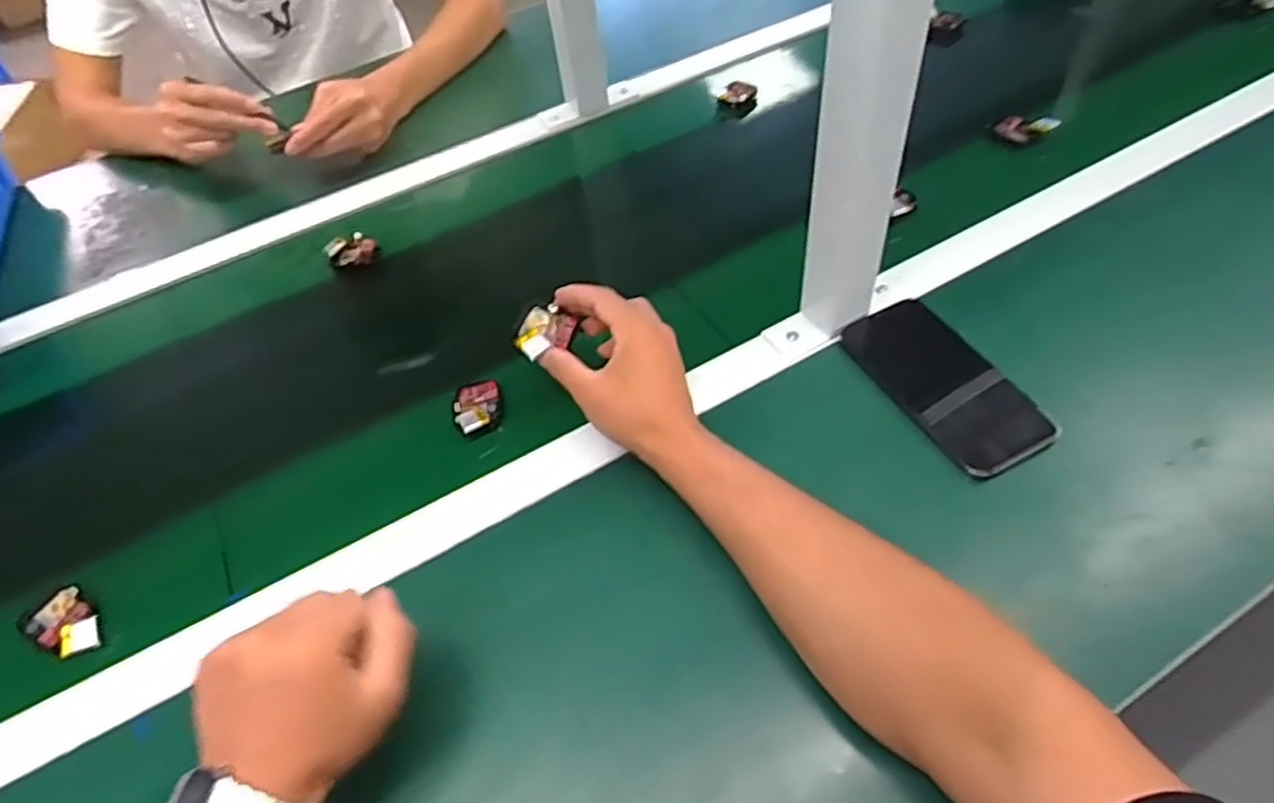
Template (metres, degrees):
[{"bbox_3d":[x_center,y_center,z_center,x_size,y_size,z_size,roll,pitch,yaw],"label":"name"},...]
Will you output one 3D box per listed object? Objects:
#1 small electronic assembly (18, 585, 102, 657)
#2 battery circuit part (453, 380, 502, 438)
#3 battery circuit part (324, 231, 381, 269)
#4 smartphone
[{"bbox_3d":[-0.388,0.149,0.487,0.063,0.011,0.035,24,58,23],"label":"small electronic assembly"},{"bbox_3d":[-0.125,0.004,0.567,0.037,0.009,0.055,-15,52,-6],"label":"battery circuit part"},{"bbox_3d":[-0.283,-0.150,0.717,0.047,0.017,0.035,-24,53,-13],"label":"battery circuit part"},{"bbox_3d":[0.231,-0.017,0.546,0.077,0.016,0.169,-23,53,-12],"label":"smartphone"}]

